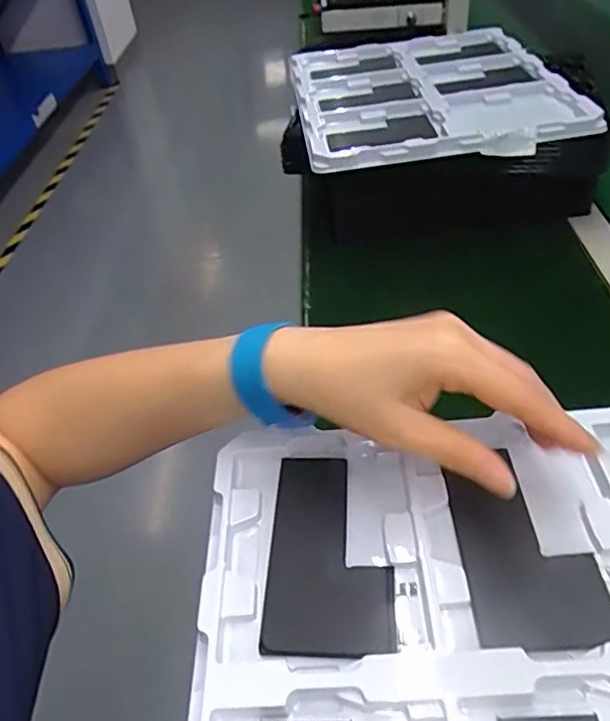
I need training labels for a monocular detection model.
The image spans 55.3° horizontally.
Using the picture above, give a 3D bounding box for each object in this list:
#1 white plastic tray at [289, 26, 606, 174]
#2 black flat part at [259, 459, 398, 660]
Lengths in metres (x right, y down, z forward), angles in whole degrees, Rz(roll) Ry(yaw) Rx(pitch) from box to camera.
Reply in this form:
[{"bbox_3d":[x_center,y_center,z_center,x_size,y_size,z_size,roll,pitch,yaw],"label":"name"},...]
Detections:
[{"bbox_3d":[0.135,-0.302,0.644,0.281,0.024,0.312,-9,48,-1],"label":"white plastic tray"},{"bbox_3d":[0.012,0.097,0.300,0.061,0.010,0.107,-2,48,5],"label":"black flat part"}]

